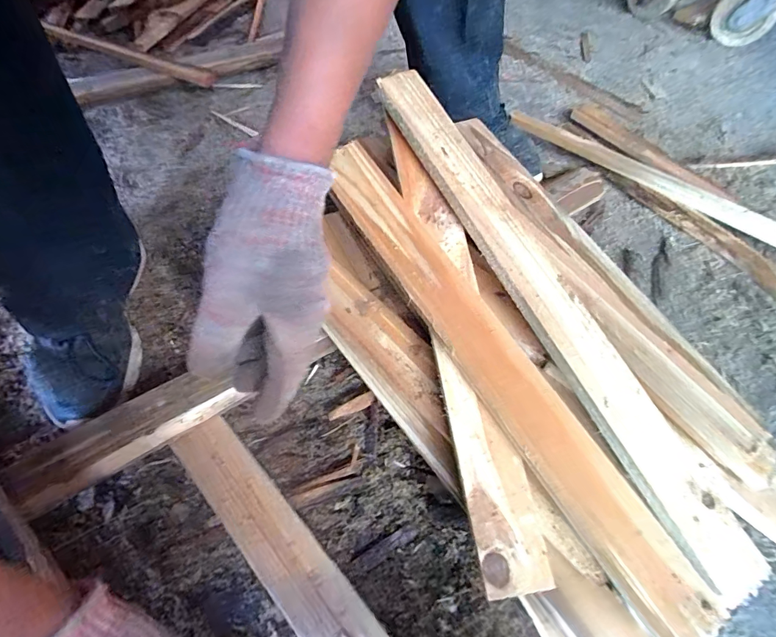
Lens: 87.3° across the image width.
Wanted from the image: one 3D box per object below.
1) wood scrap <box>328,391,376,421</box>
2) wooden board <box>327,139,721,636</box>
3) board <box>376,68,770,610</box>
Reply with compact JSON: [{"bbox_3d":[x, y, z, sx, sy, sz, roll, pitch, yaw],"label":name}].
[{"bbox_3d":[-0.039,0.094,0.435,0.051,0.004,0.014,-23,81,-9],"label":"wood scrap"},{"bbox_3d":[0.083,0.026,0.354,0.059,0.030,0.492,-29,74,-18],"label":"wooden board"},{"bbox_3d":[0.145,-0.027,0.377,0.068,0.019,0.524,-25,75,-16],"label":"board"}]

